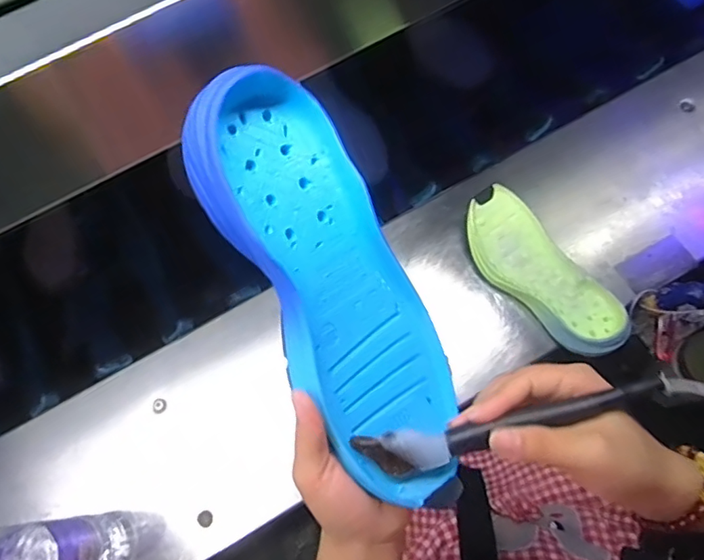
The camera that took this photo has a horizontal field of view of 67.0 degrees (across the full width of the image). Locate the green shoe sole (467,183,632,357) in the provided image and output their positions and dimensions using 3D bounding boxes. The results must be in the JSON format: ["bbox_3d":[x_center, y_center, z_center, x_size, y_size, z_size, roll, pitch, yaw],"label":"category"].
[{"bbox_3d":[0.216,-0.005,0.618,0.087,0.045,0.217,-37,73,-2],"label":"green shoe sole"}]

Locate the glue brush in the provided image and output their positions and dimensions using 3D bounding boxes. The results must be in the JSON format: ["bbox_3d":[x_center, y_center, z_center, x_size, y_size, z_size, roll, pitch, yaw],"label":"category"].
[{"bbox_3d":[0.089,0.086,0.301,0.171,0.009,0.030,-12,107,3],"label":"glue brush"}]

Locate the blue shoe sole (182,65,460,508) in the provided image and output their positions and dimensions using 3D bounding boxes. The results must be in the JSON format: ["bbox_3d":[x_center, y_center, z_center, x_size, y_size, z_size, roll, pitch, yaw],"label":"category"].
[{"bbox_3d":[-0.013,0.007,0.319,0.090,0.045,0.254,-33,101,-32],"label":"blue shoe sole"}]

